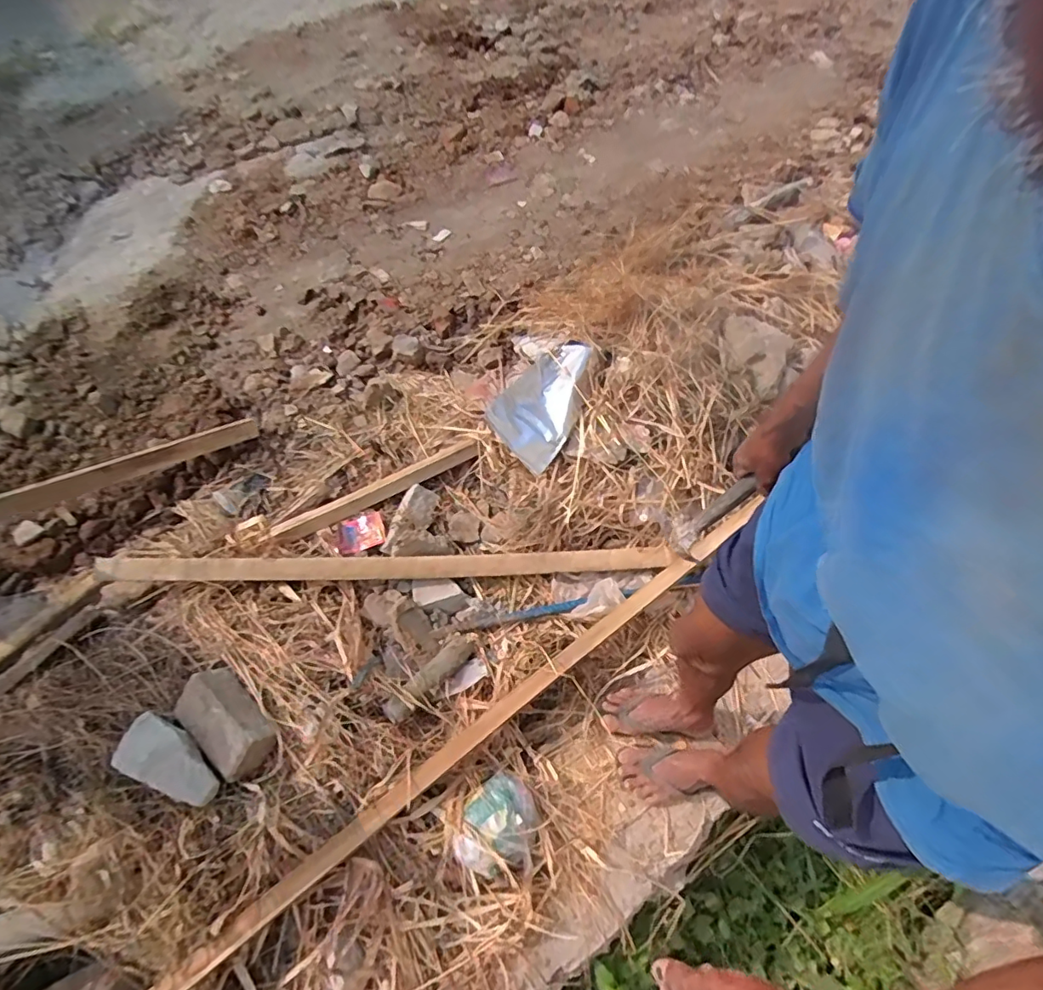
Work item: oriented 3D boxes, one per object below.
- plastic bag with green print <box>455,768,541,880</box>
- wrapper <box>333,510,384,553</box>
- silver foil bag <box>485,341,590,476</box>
[{"bbox_3d":[-0.052,0.638,1.060,0.171,0.064,0.144,-30,63,-16],"label":"plastic bag with green print"},{"bbox_3d":[-0.422,0.100,1.422,0.120,0.027,0.106,-19,60,-11],"label":"wrapper"},{"bbox_3d":[0.064,-0.269,1.457,0.205,0.058,0.437,35,56,-10],"label":"silver foil bag"}]

